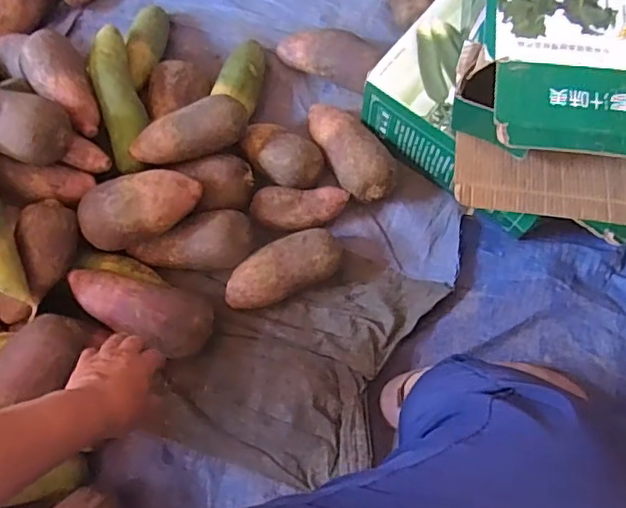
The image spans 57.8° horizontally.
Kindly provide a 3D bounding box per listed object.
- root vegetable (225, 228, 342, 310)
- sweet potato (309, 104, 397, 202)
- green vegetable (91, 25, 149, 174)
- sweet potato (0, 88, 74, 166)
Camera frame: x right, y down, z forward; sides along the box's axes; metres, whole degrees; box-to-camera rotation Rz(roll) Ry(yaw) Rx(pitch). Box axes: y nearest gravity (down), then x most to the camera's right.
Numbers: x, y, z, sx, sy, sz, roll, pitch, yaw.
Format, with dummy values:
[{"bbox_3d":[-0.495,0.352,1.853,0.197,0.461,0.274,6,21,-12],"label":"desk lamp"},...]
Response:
[{"bbox_3d":[-0.039,0.023,0.735,0.153,0.061,0.066,-25,71,-6],"label":"root vegetable"},{"bbox_3d":[0.049,-0.142,0.778,0.071,0.075,0.165,-28,71,-7],"label":"sweet potato"},{"bbox_3d":[-0.258,-0.211,0.755,0.057,0.047,0.210,-11,87,-2],"label":"green vegetable"},{"bbox_3d":[-0.375,-0.160,0.682,0.156,0.070,0.076,16,91,4],"label":"sweet potato"}]

